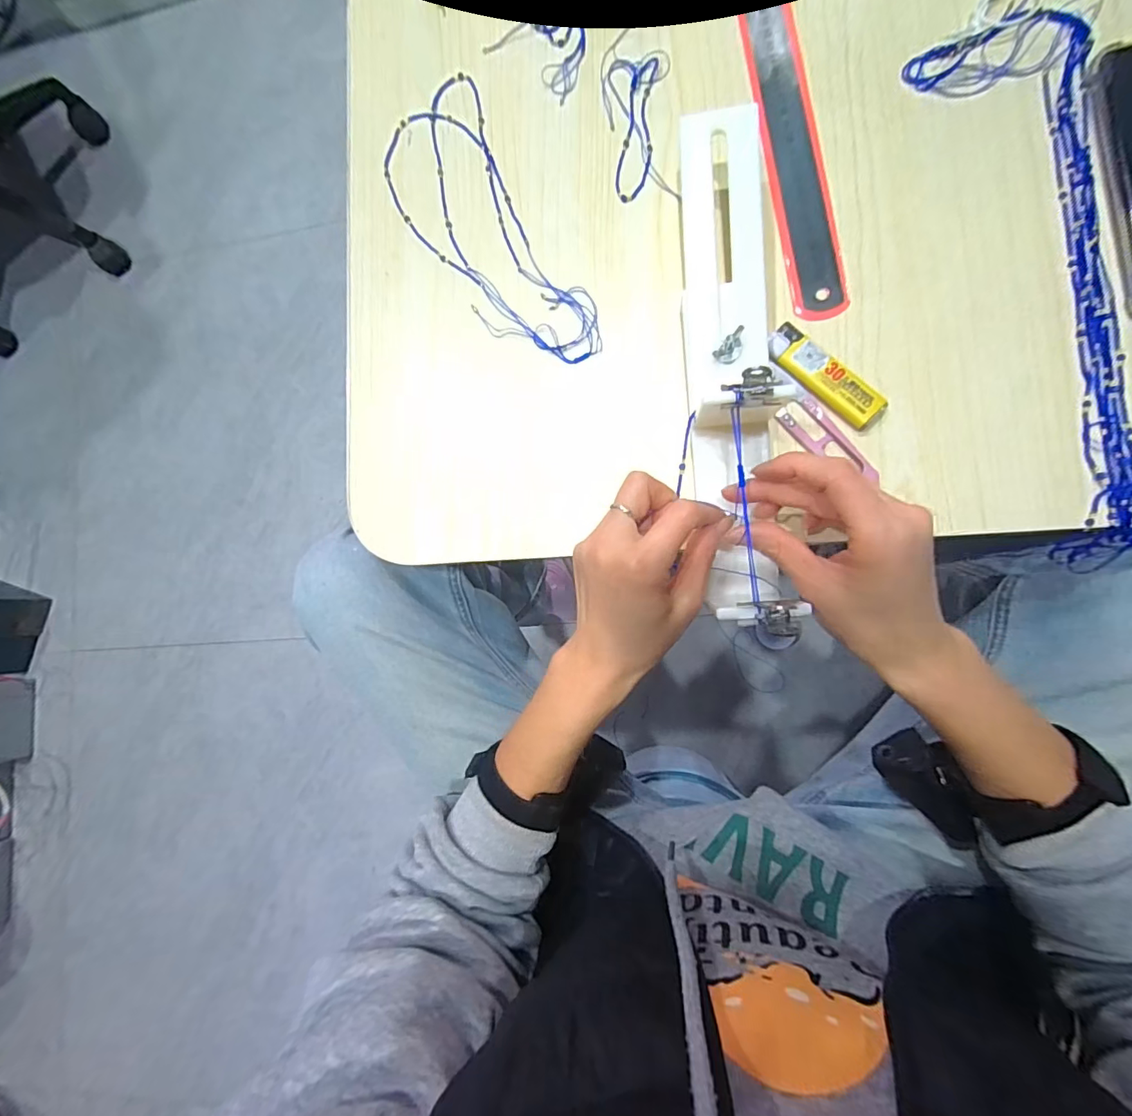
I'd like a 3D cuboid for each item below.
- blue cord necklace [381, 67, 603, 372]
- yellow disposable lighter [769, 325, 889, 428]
[{"bbox_3d":[-0.061,-0.237,0.361,0.089,0.005,0.246,-27,83,5],"label":"blue cord necklace"},{"bbox_3d":[0.162,-0.114,0.312,0.082,0.010,0.023,44,92,8],"label":"yellow disposable lighter"}]

